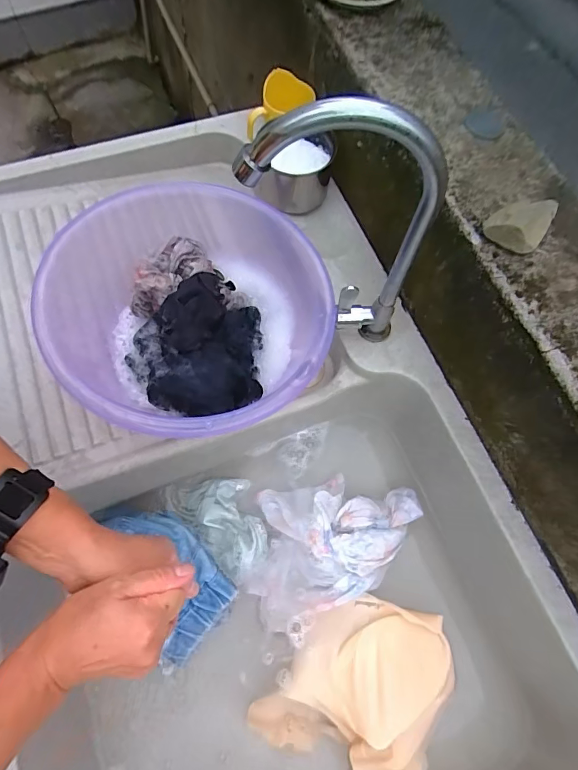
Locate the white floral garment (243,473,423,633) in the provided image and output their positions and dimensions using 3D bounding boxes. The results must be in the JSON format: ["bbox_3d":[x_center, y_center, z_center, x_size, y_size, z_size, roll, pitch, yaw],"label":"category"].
[{"bbox_3d":[0.063,0.211,0.574,0.238,0.041,0.162,-10,71,-6],"label":"white floral garment"}]

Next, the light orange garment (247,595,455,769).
[{"bbox_3d":[0.083,0.364,0.521,0.210,0.063,0.194,17,70,4],"label":"light orange garment"}]

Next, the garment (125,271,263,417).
[{"bbox_3d":[-0.098,-0.046,0.486,0.158,0.094,0.151,1,70,-2],"label":"garment"}]

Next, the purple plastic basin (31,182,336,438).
[{"bbox_3d":[-0.133,-0.108,0.519,0.308,0.109,0.372,-41,77,-16],"label":"purple plastic basin"}]

